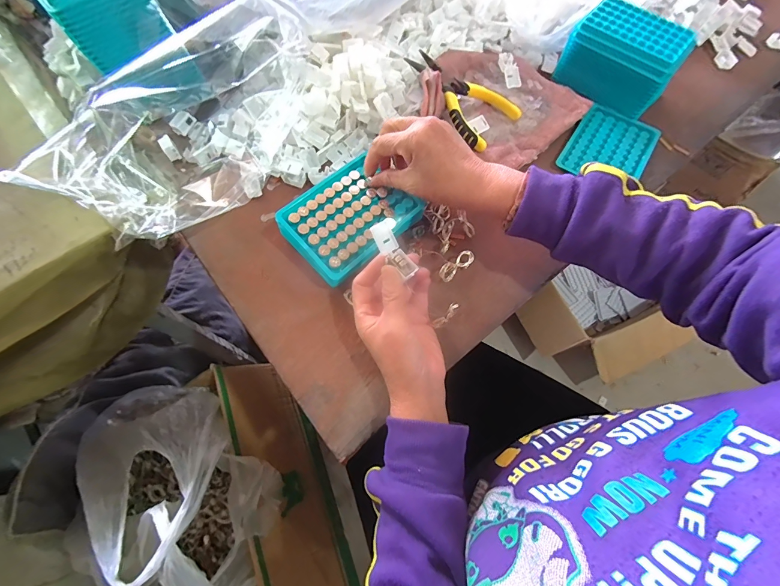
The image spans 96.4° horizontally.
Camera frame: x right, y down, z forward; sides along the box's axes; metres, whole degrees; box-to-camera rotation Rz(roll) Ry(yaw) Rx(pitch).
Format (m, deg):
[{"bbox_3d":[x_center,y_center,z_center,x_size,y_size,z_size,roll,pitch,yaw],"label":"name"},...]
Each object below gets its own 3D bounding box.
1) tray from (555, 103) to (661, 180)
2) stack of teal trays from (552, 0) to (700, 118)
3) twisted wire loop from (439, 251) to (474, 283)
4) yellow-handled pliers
[{"bbox_3d":[0.284,-0.187,0.451,0.097,0.010,0.122,33,71,10],"label":"tray"},{"bbox_3d":[0.309,-0.308,0.461,0.134,0.075,0.085,42,73,13],"label":"stack of teal trays"},{"bbox_3d":[0.071,-0.029,0.374,0.042,0.015,0.017,-36,74,-15],"label":"twisted wire loop"},{"bbox_3d":[0.085,-0.253,0.447,0.151,0.028,0.095,39,72,12],"label":"yellow-handled pliers"}]

